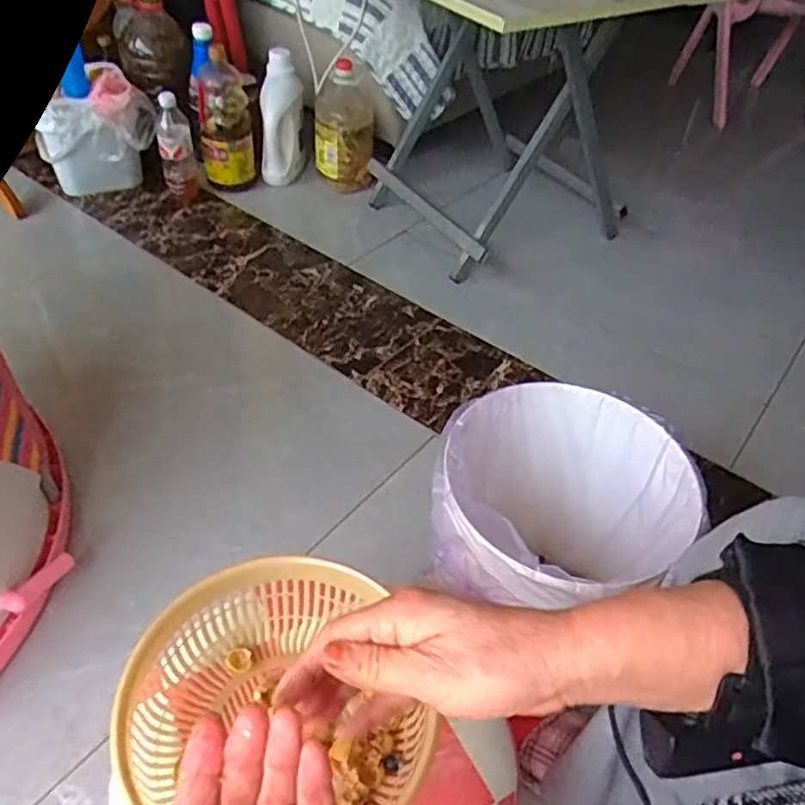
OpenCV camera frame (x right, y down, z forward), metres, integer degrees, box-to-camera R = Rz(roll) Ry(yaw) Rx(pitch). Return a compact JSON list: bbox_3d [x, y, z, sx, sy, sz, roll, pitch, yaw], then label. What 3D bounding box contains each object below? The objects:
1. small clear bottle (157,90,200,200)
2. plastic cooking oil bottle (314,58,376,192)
[{"bbox_3d":[-0.474,-0.527,1.418,0.070,0.219,0.080,-11,47,-16],"label":"small clear bottle"},{"bbox_3d":[-0.130,-0.611,1.522,0.136,0.263,0.105,-2,45,-7],"label":"plastic cooking oil bottle"}]

